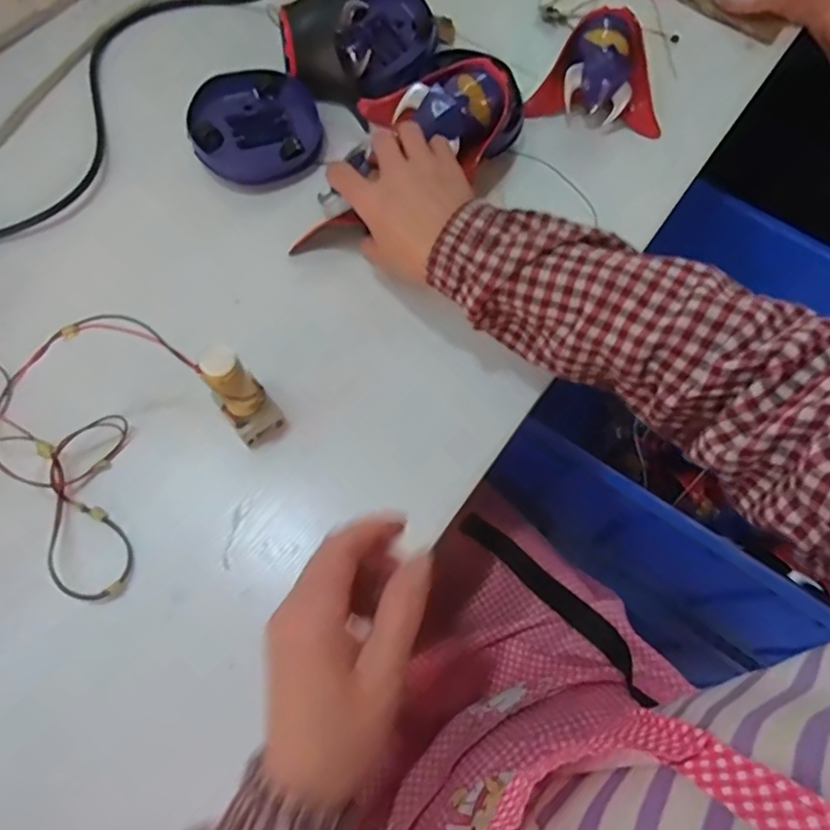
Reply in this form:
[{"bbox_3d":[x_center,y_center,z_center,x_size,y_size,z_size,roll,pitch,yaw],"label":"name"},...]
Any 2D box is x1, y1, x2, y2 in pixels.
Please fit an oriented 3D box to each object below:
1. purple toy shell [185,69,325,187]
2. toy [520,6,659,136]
[{"bbox_3d":[-0.136,-0.249,0.501,0.108,0.027,0.099,0,70,-1],"label":"purple toy shell"},{"bbox_3d":[0.173,-0.319,0.528,0.120,0.052,0.081,8,70,2],"label":"toy"}]

